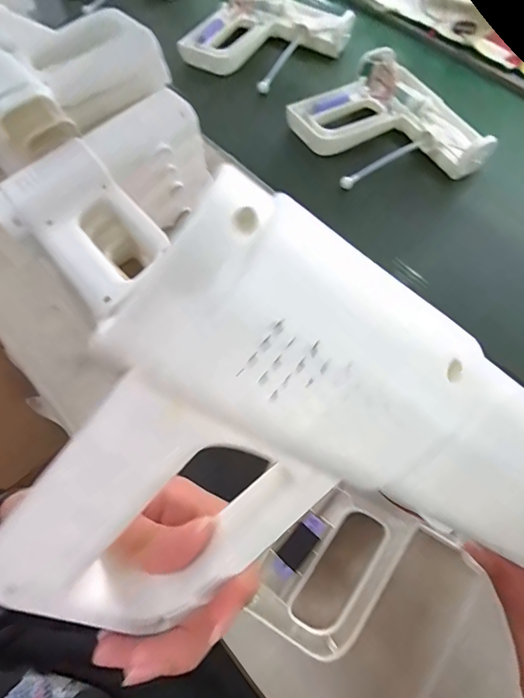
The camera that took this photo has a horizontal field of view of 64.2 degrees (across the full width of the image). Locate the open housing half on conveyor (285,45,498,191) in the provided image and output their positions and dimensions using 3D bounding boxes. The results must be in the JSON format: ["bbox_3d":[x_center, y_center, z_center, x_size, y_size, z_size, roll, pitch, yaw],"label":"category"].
[{"bbox_3d":[0.161,-0.283,0.547,0.186,0.053,0.214,-29,67,-12],"label":"open housing half on conveyor"}]

